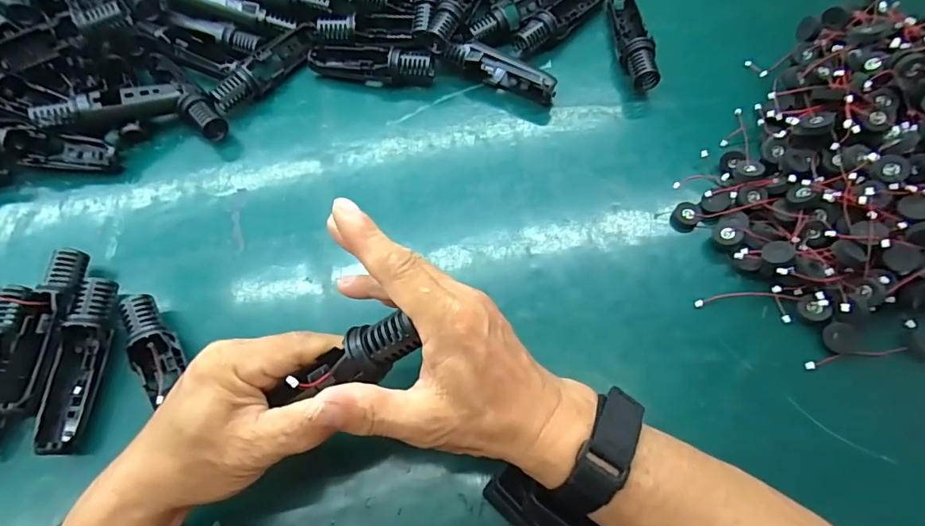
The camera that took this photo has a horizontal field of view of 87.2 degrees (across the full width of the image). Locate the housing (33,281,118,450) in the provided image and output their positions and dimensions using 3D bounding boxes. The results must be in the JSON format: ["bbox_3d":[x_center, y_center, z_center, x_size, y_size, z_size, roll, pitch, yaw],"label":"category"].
[{"bbox_3d":[-0.273,0.071,0.348,0.027,0.026,0.121,-1,66,2],"label":"housing"}]

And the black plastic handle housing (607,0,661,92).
[{"bbox_3d":[0.160,-0.218,0.462,0.031,0.028,0.130,-1,66,2],"label":"black plastic handle housing"}]

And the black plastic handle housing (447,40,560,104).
[{"bbox_3d":[0.036,-0.179,0.451,0.108,0.031,0.024,23,69,12],"label":"black plastic handle housing"}]

